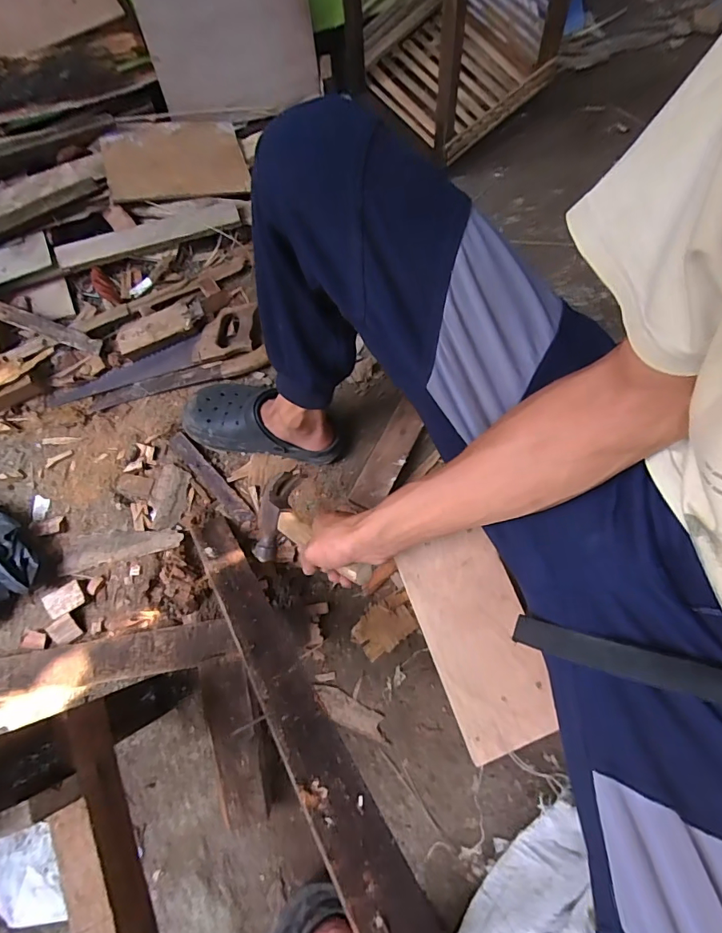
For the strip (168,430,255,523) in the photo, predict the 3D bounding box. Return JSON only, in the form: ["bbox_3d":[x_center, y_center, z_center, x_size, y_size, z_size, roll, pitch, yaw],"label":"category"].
[{"bbox_3d":[-0.262,0.017,0.798,0.201,0.010,0.037,45,98,7],"label":"strip"}]

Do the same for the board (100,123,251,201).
[{"bbox_3d":[-0.362,-0.601,0.895,0.259,0.015,0.147,-10,88,-11],"label":"board"}]

